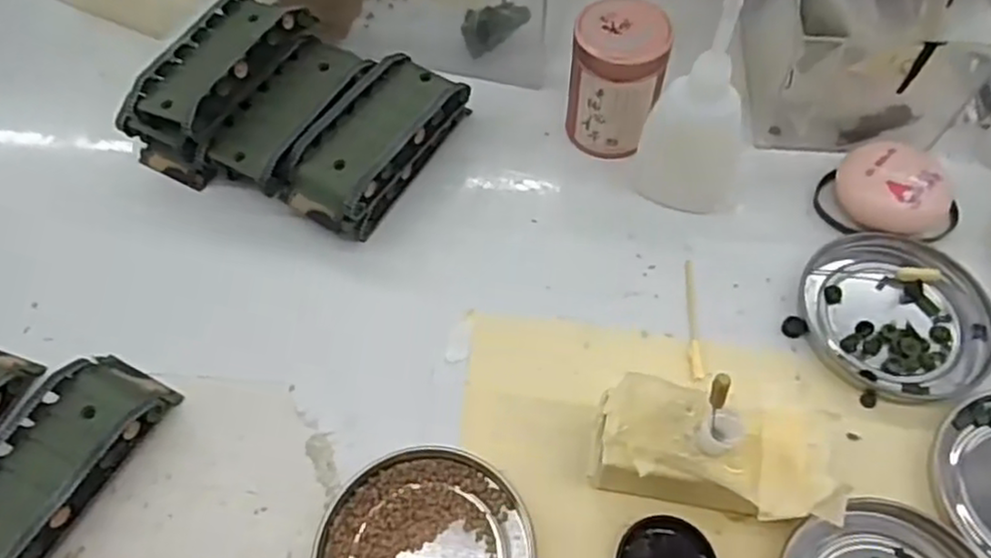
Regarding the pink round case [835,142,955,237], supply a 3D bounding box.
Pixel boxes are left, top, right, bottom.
[{"bbox_3d":[0.187,-0.042,0.332,0.049,0.023,0.044,6,61,5],"label":"pink round case"}]

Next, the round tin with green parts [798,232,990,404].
[{"bbox_3d":[0.174,0.014,0.310,0.079,0.008,0.076,-1,60,1],"label":"round tin with green parts"}]

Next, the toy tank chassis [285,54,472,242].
[{"bbox_3d":[-0.058,-0.067,0.347,0.046,0.035,0.096,31,66,17],"label":"toy tank chassis"}]

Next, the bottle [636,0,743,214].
[{"bbox_3d":[0.092,-0.072,0.305,0.046,0.109,0.039,24,64,14],"label":"bottle"}]

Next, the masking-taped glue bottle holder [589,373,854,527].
[{"bbox_3d":[0.079,0.067,0.261,0.085,0.041,0.040,8,61,6],"label":"masking-taped glue bottle holder"}]

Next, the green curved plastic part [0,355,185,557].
[{"bbox_3d":[-0.176,0.072,0.276,0.047,0.019,0.096,24,64,14],"label":"green curved plastic part"}]

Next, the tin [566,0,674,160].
[{"bbox_3d":[0.058,-0.095,0.345,0.042,0.063,0.041,-1,60,1],"label":"tin"}]

